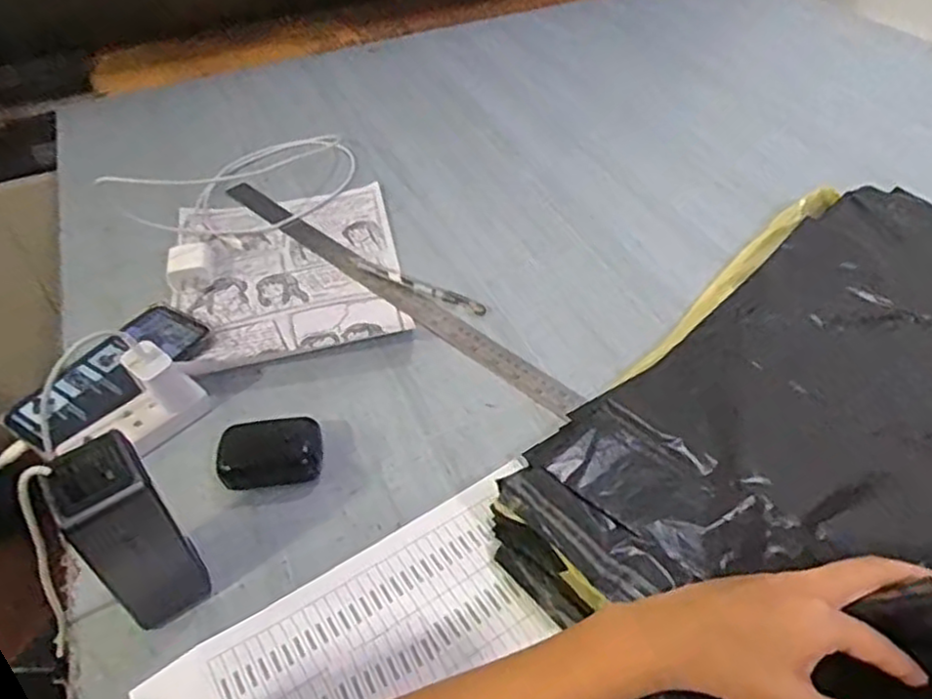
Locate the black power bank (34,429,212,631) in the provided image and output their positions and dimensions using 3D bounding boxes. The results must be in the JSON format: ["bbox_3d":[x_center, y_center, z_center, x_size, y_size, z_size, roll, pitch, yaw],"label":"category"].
[{"bbox_3d":[-0.203,0.116,0.430,0.053,0.140,0.045,-28,49,-23],"label":"black power bank"}]

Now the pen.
[{"bbox_3d":[-0.050,-0.065,0.706,0.166,0.008,0.016,23,50,25],"label":"pen"}]

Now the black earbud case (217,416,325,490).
[{"bbox_3d":[-0.150,0.079,0.544,0.075,0.025,0.044,-9,45,-6],"label":"black earbud case"}]

